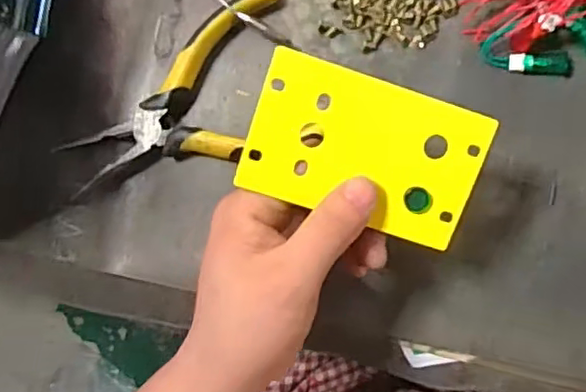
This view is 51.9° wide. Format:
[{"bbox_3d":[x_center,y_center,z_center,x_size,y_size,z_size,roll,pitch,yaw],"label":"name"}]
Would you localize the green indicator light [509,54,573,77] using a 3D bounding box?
[{"bbox_3d":[0.130,-0.069,0.316,0.033,0.008,0.009,3,87,6],"label":"green indicator light"}]

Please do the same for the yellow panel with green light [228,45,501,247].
[{"bbox_3d":[0.030,-0.018,0.249,0.096,0.004,0.058,17,103,-6],"label":"yellow panel with green light"}]

